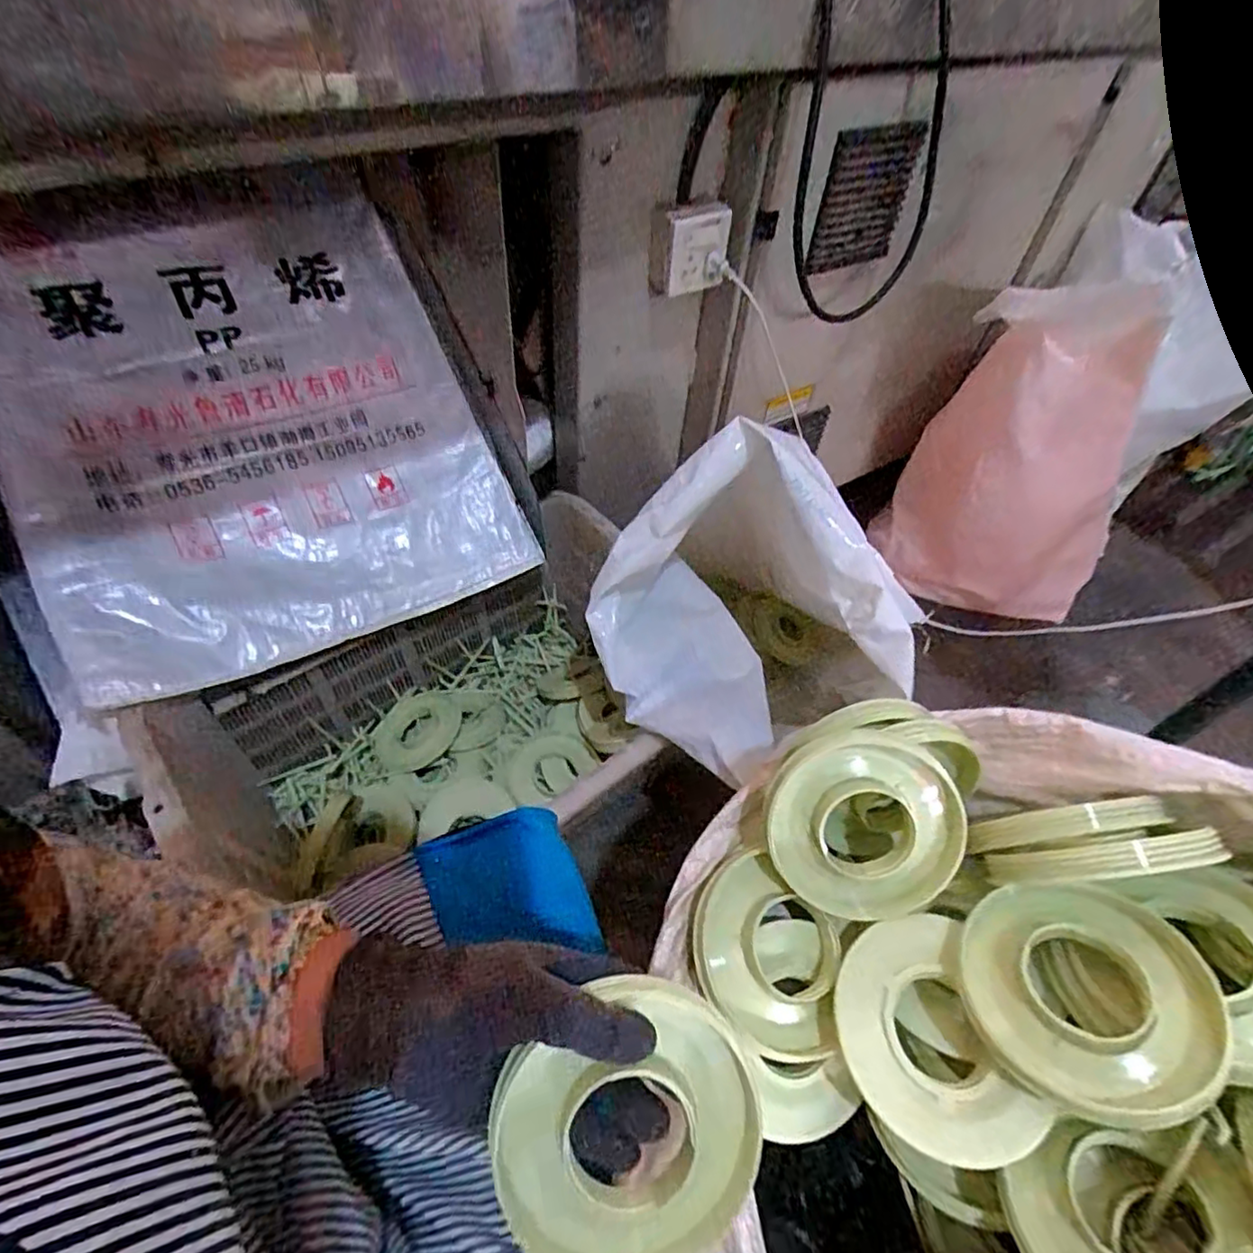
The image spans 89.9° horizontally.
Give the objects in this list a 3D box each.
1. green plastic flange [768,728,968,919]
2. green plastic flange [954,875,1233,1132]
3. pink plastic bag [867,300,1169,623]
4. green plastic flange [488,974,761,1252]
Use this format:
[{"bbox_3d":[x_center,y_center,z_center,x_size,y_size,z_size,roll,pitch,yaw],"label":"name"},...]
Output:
[{"bbox_3d":[0.164,0.137,0.432,0.126,0.018,0.125,0,94,5],"label":"green plastic flange"},{"bbox_3d":[0.272,0.220,0.374,0.125,0.022,0.121,-18,50,23],"label":"green plastic flange"},{"bbox_3d":[0.643,-0.239,0.995,0.363,0.546,0.186,30,55,18],"label":"pink plastic bag"},{"bbox_3d":[0.004,0.246,0.313,0.135,0.036,0.128,2,85,-21],"label":"green plastic flange"}]

